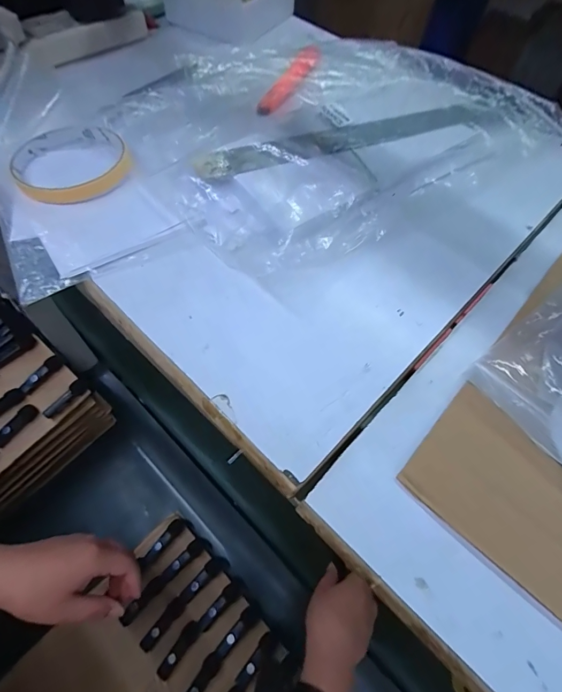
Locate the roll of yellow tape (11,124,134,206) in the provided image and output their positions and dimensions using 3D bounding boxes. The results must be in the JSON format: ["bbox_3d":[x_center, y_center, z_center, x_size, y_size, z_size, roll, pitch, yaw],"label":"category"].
[{"bbox_3d":[-0.157,-0.139,0.285,0.080,0.011,0.084,1,61,-2],"label":"roll of yellow tape"}]

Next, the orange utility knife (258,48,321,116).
[{"bbox_3d":[0.008,-0.249,0.359,0.022,0.012,0.119,24,63,11],"label":"orange utility knife"}]

